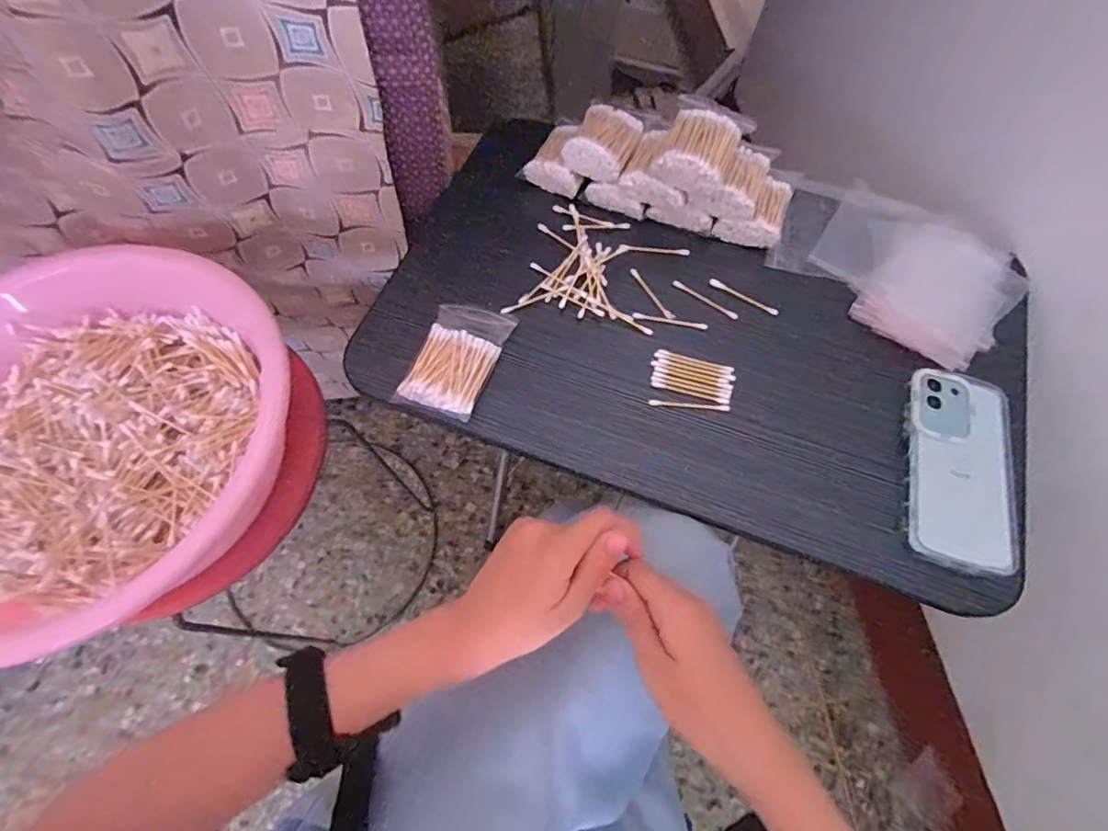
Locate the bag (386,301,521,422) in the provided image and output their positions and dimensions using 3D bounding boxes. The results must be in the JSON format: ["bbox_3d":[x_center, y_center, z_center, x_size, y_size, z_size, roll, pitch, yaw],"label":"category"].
[{"bbox_3d":[-0.085,-0.053,0.462,0.066,0.019,0.111,18,67,8],"label":"bag"}]

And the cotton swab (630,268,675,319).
[{"bbox_3d":[0.095,-0.118,0.503,0.007,0.005,0.065,-32,69,-14],"label":"cotton swab"}]

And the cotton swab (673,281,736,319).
[{"bbox_3d":[0.146,-0.112,0.504,0.069,0.004,0.007,32,69,14],"label":"cotton swab"}]

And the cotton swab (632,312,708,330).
[{"bbox_3d":[0.110,-0.090,0.494,0.070,0.004,0.006,11,66,5],"label":"cotton swab"}]

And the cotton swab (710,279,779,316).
[{"bbox_3d":[0.182,-0.114,0.503,0.070,0.004,0.008,32,69,14],"label":"cotton swab"}]

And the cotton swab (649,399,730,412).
[{"bbox_3d":[0.118,-0.009,0.457,0.069,0.004,0.006,5,65,2],"label":"cotton swab"}]

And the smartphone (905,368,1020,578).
[{"bbox_3d":[0.330,0.041,0.423,0.083,0.012,0.165,16,66,7],"label":"smartphone"}]

